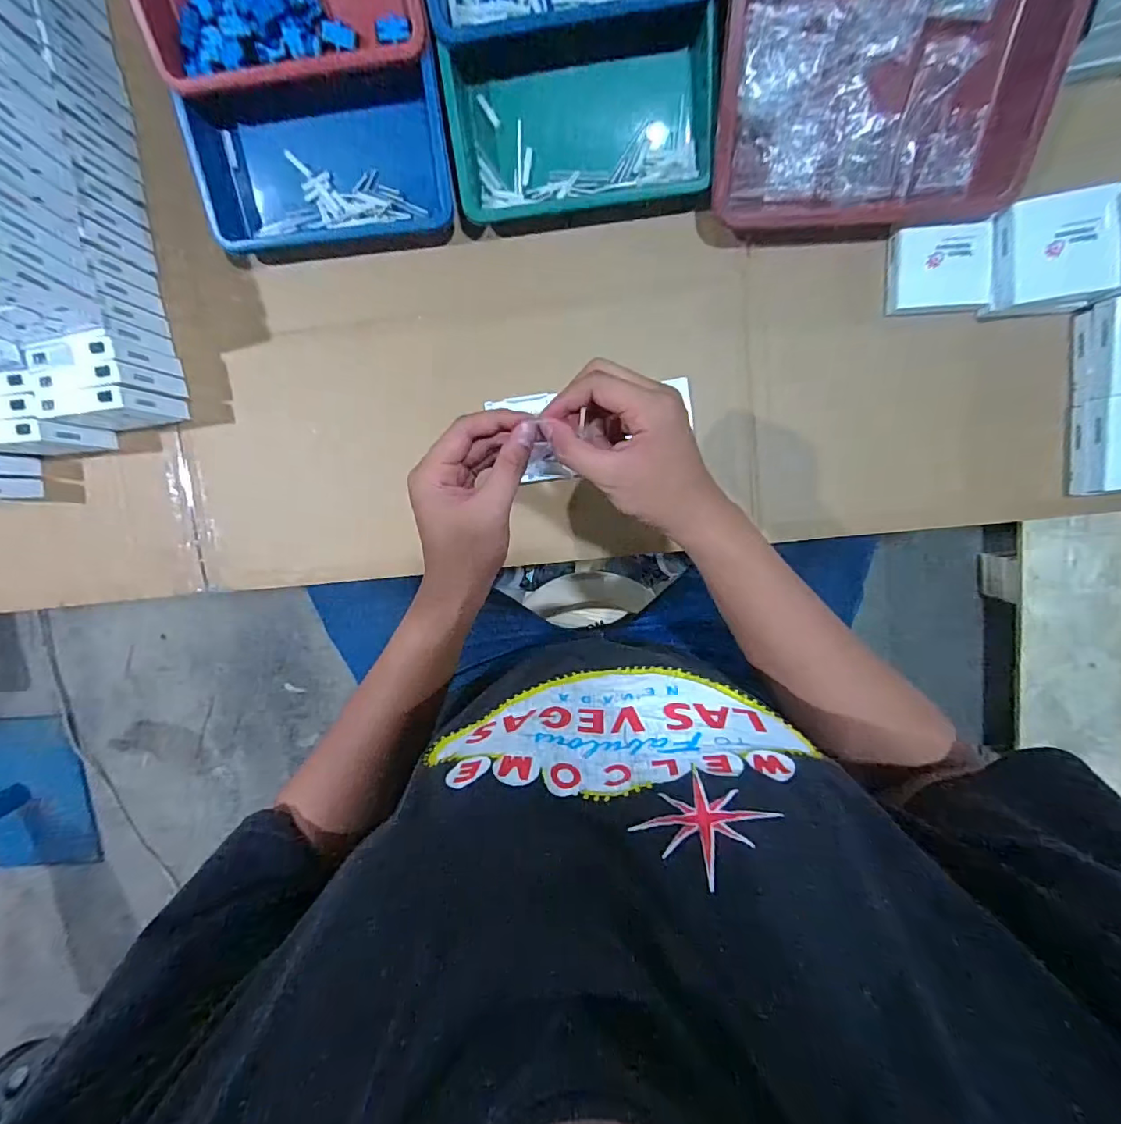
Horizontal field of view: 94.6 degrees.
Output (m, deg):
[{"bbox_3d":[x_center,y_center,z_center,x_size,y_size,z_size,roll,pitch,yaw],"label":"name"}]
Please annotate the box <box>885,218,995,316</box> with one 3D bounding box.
[{"bbox_3d":[0.352,-0.273,0.482,0.081,0.023,0.073,-1,98,3],"label":"box"}]

